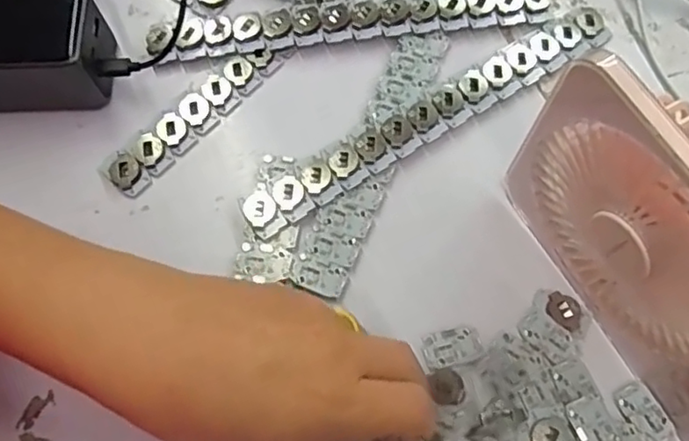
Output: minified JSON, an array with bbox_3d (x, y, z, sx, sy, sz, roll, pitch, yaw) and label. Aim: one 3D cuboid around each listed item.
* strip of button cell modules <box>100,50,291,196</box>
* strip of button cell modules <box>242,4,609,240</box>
[{"bbox_3d":[-0.088,-0.064,0.374,0.127,0.007,0.028,-43,75,-13],"label":"strip of button cell modules"},{"bbox_3d":[0.054,-0.062,0.367,0.246,0.011,0.026,-31,73,-9],"label":"strip of button cell modules"}]

